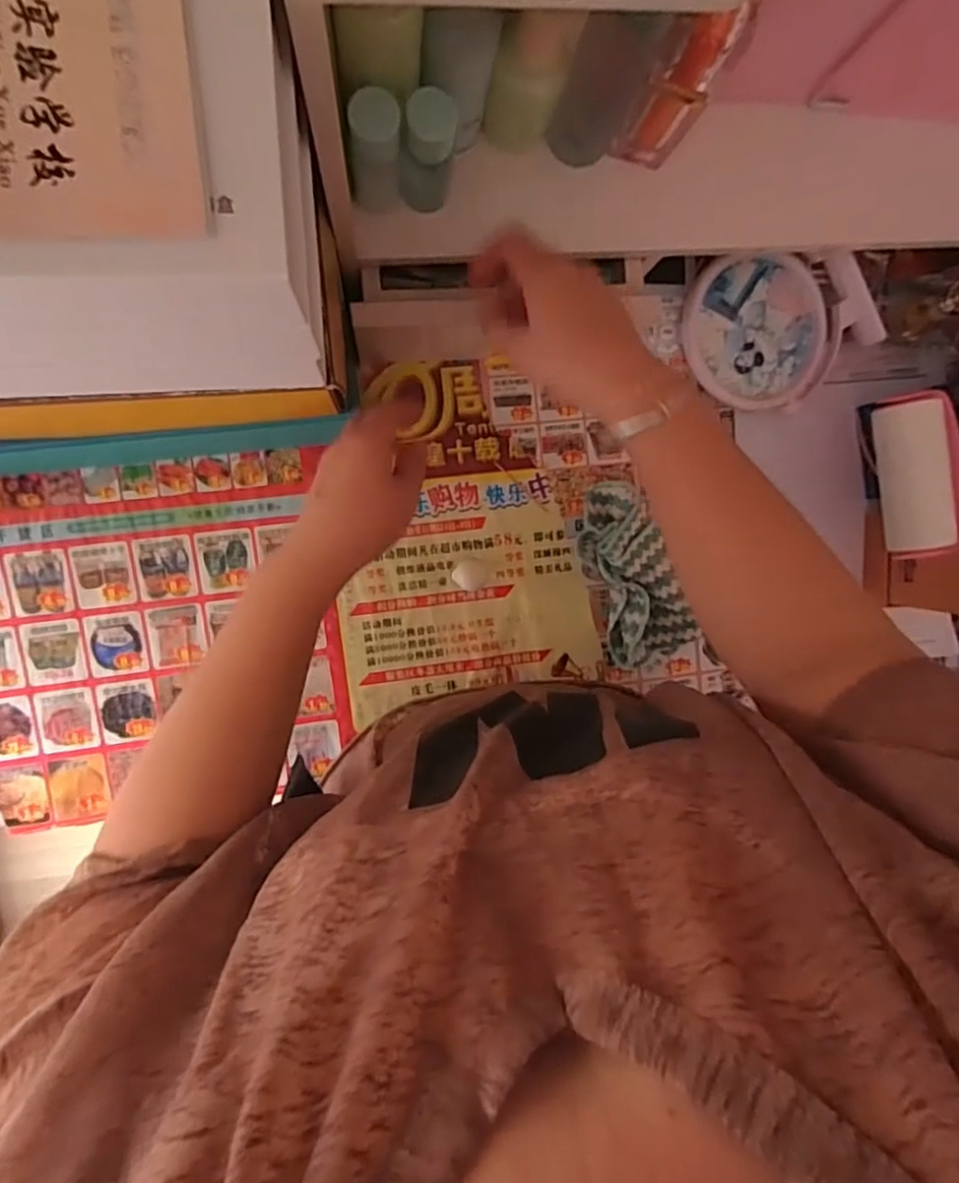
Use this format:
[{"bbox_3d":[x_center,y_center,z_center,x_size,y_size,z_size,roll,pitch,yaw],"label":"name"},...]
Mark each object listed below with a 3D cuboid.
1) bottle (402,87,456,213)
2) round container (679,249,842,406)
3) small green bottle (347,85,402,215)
[{"bbox_3d":[-0.029,-0.250,0.367,0.027,0.077,0.023,9,95,-9],"label":"bottle"},{"bbox_3d":[0.225,-0.206,0.505,0.125,0.021,0.119,-22,99,-5],"label":"round container"},{"bbox_3d":[-0.058,-0.245,0.361,0.027,0.079,0.022,-6,97,-7],"label":"small green bottle"}]

